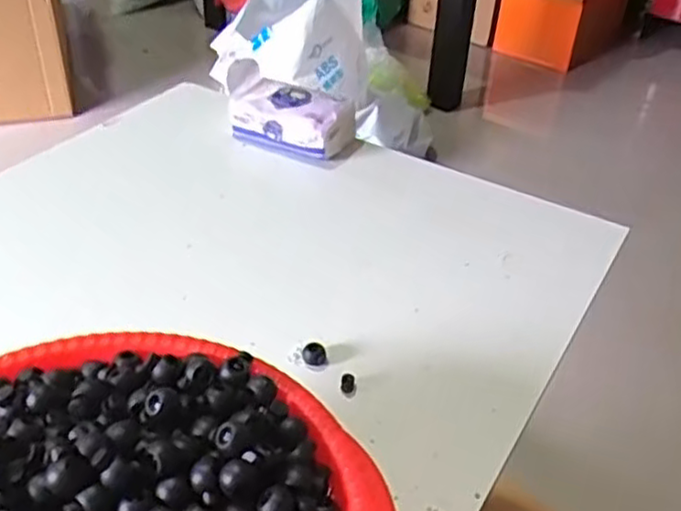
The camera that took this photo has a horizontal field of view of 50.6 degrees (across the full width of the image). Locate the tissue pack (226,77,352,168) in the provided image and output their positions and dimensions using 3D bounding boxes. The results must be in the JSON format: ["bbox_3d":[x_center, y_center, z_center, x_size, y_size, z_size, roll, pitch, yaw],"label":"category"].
[{"bbox_3d":[-0.047,-0.136,0.717,0.121,0.049,0.064,21,40,22],"label":"tissue pack"}]

